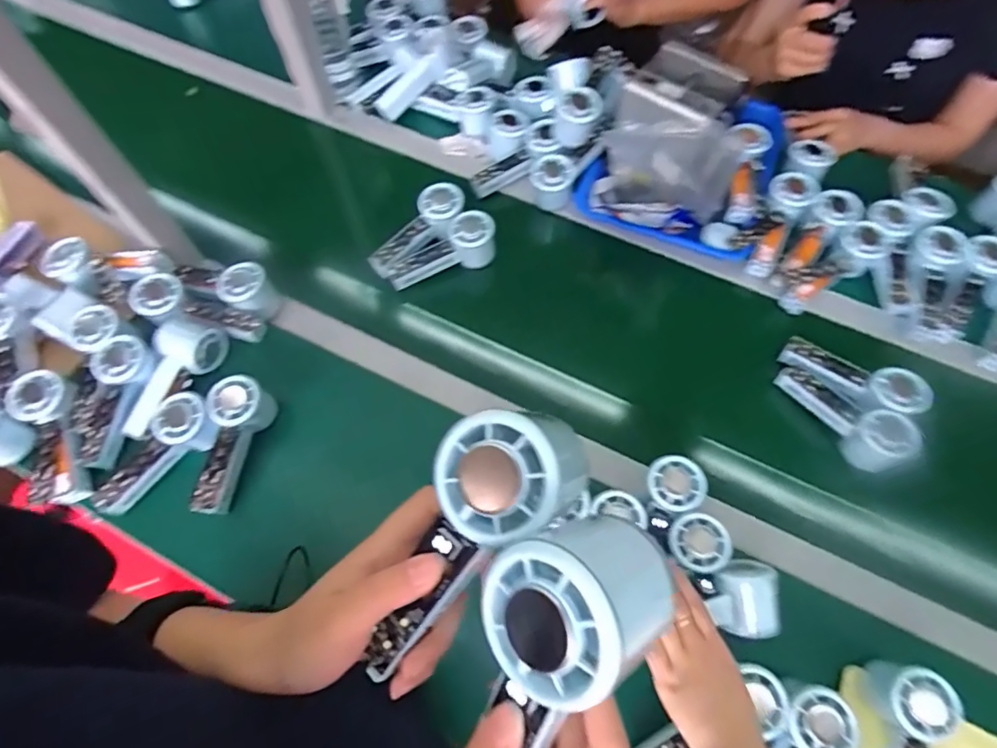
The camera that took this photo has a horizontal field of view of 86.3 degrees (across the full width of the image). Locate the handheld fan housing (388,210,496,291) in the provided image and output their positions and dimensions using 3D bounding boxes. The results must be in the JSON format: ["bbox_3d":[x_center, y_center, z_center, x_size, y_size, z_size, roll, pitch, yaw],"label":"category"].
[{"bbox_3d":[-0.075,-0.164,0.732,0.155,0.050,0.055,-26,68,2],"label":"handheld fan housing"}]

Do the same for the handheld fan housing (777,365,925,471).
[{"bbox_3d":[0.408,0.044,0.626,0.047,0.061,0.152,-34,70,-14],"label":"handheld fan housing"}]

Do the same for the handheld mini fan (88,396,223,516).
[{"bbox_3d":[-0.384,0.091,0.600,0.055,0.043,0.152,40,85,16],"label":"handheld mini fan"}]

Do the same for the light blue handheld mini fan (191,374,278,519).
[{"bbox_3d":[-0.310,0.080,0.604,0.058,0.058,0.149,16,67,7],"label":"light blue handheld mini fan"}]

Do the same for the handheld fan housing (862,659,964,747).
[{"bbox_3d":[0.362,0.344,0.483,0.065,0.058,0.154,22,68,10],"label":"handheld fan housing"}]

